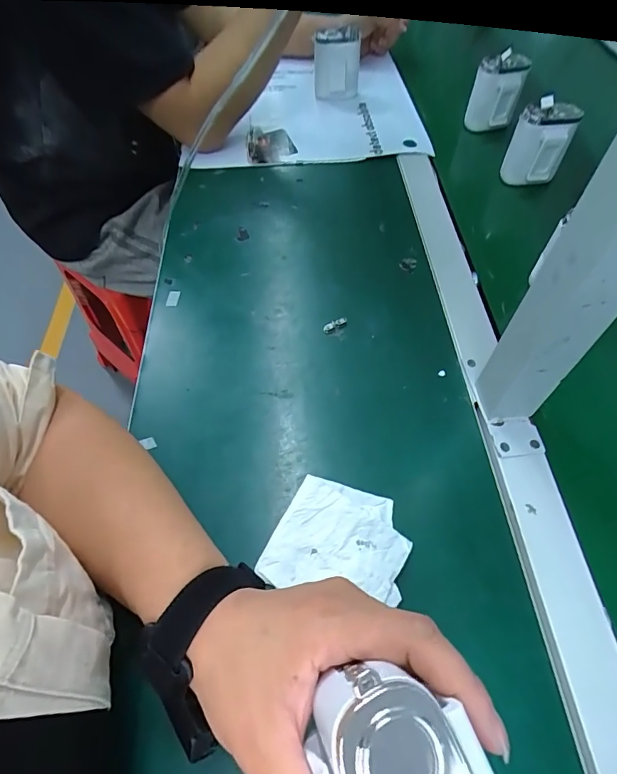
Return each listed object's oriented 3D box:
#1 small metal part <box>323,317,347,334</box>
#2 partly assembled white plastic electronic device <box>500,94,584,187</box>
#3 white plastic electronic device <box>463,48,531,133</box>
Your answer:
[{"bbox_3d":[0.026,-0.061,0.422,0.028,0.006,0.008,-37,62,-18],"label":"small metal part"},{"bbox_3d":[0.272,-0.287,0.514,0.061,0.084,0.044,16,60,13],"label":"partly assembled white plastic electronic device"},{"bbox_3d":[0.247,-0.386,0.571,0.063,0.083,0.033,12,59,11],"label":"white plastic electronic device"}]

